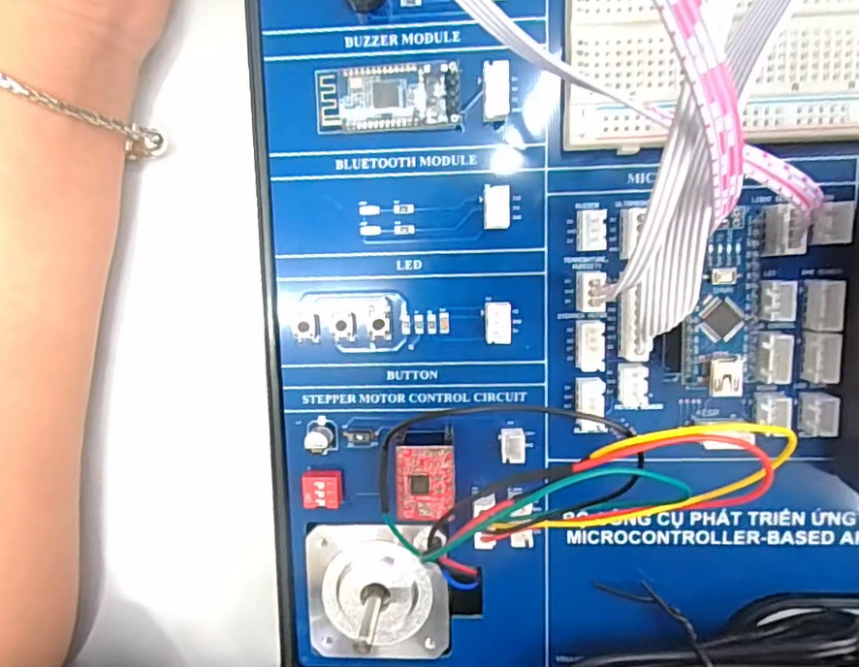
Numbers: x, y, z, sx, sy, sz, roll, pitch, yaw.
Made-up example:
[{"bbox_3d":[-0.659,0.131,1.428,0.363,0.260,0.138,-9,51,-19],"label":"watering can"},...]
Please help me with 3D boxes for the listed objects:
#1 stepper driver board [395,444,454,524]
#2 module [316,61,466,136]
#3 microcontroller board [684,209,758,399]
[{"bbox_3d":[-0.001,0.039,0.162,0.015,0.016,0.020,0,96,3],"label":"stepper driver board"},{"bbox_3d":[-0.011,-0.061,0.152,0.038,0.005,0.015,0,96,3],"label":"module"},{"bbox_3d":[0.073,-0.008,0.149,0.017,0.016,0.045,0,96,3],"label":"microcontroller board"}]

